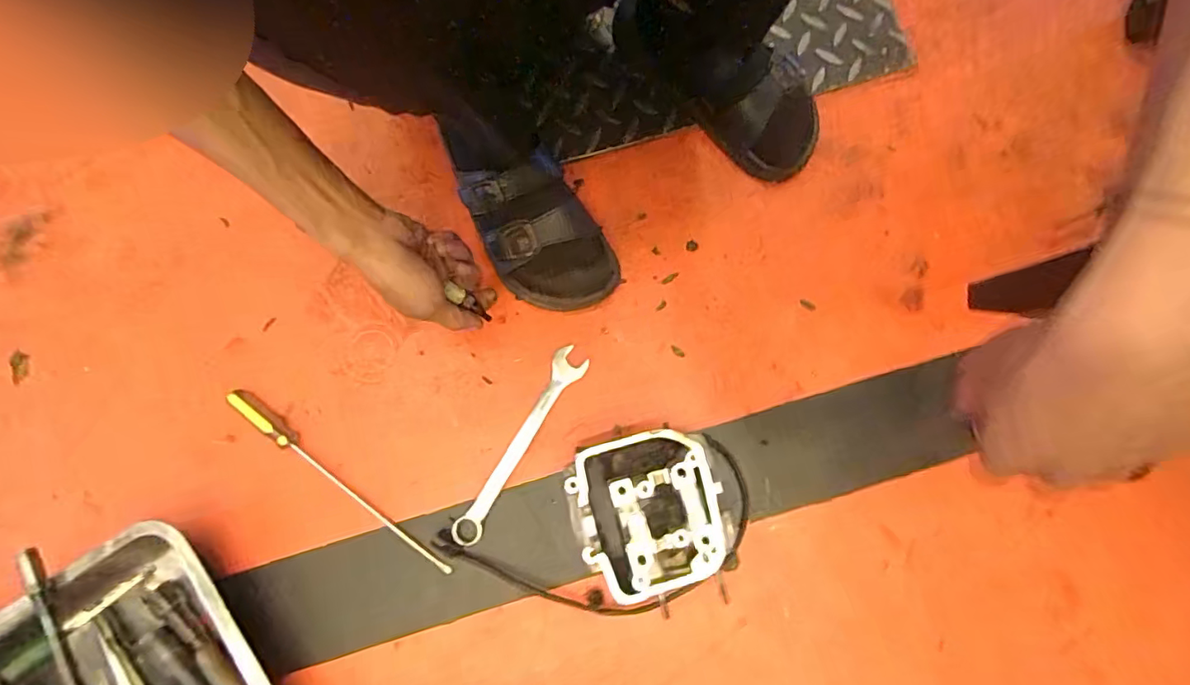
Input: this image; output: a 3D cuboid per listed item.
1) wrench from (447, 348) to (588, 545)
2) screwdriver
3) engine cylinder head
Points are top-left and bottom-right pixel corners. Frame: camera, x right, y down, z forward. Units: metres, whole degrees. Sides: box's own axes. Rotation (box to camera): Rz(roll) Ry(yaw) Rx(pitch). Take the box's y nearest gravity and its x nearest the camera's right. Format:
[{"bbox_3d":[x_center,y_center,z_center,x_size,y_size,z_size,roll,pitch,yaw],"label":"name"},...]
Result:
[{"bbox_3d":[-0.071,0.095,0.490,0.032,0.007,0.201,31,81,5],"label":"wrench"},{"bbox_3d":[-0.237,0.127,0.483,0.261,0.015,0.018,35,81,6],"label":"screwdriver"},{"bbox_3d":[0.044,0.145,0.439,0.124,0.096,0.137,-16,80,-3],"label":"engine cylinder head"}]

